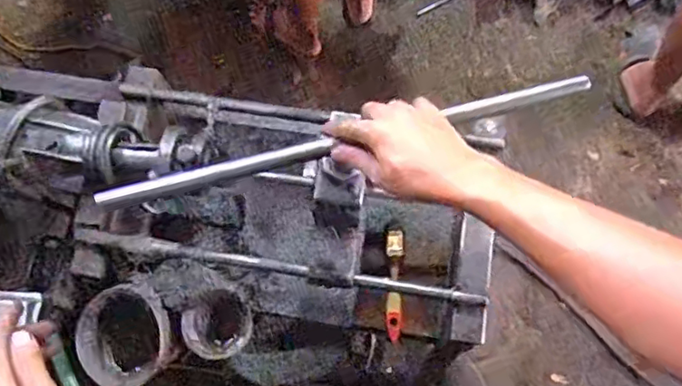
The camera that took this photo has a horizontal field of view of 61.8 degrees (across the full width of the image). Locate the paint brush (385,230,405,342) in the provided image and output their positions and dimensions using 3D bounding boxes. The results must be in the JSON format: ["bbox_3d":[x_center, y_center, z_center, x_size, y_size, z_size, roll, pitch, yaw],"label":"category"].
[{"bbox_3d":[0.072,0.120,0.753,0.024,0.024,0.142,0,73,2],"label":"paint brush"}]

